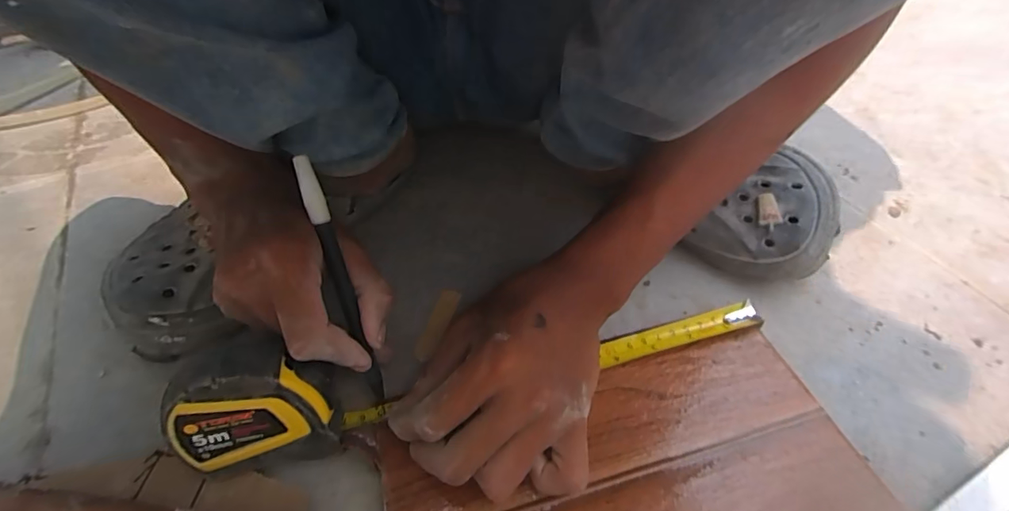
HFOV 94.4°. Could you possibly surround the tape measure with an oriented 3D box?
[{"bbox_3d":[-0.004,0.067,0.282,0.338,0.069,0.038,-4,48,-18],"label":"tape measure"}]

